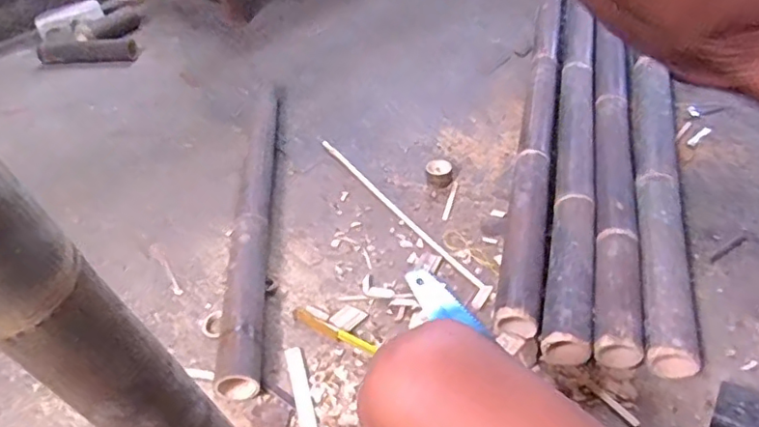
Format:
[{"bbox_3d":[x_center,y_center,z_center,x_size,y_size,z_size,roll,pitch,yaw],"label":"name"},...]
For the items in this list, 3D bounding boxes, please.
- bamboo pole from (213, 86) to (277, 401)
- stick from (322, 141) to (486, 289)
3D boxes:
[{"bbox_3d":[-0.241,-0.032,1.152,0.069,0.064,0.845,-6,42,0],"label":"bamboo pole"},{"bbox_3d":[0.025,-0.014,1.171,0.021,0.011,0.539,-27,46,-22],"label":"stick"}]

